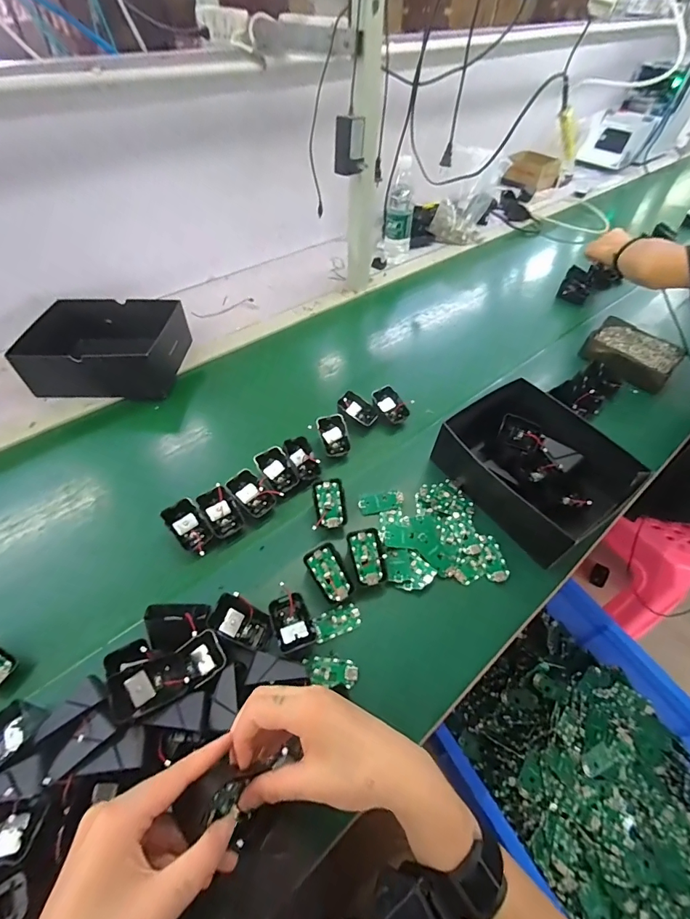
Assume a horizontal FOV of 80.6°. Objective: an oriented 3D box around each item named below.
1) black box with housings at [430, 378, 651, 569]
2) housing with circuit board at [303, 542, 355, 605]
[{"bbox_3d":[0.279,0.014,0.617,0.199,0.108,0.245,-28,55,-22],"label":"black box with housings"},{"bbox_3d":[-0.018,0.142,0.504,0.042,0.020,0.069,-28,77,-22],"label":"housing with circuit board"}]

